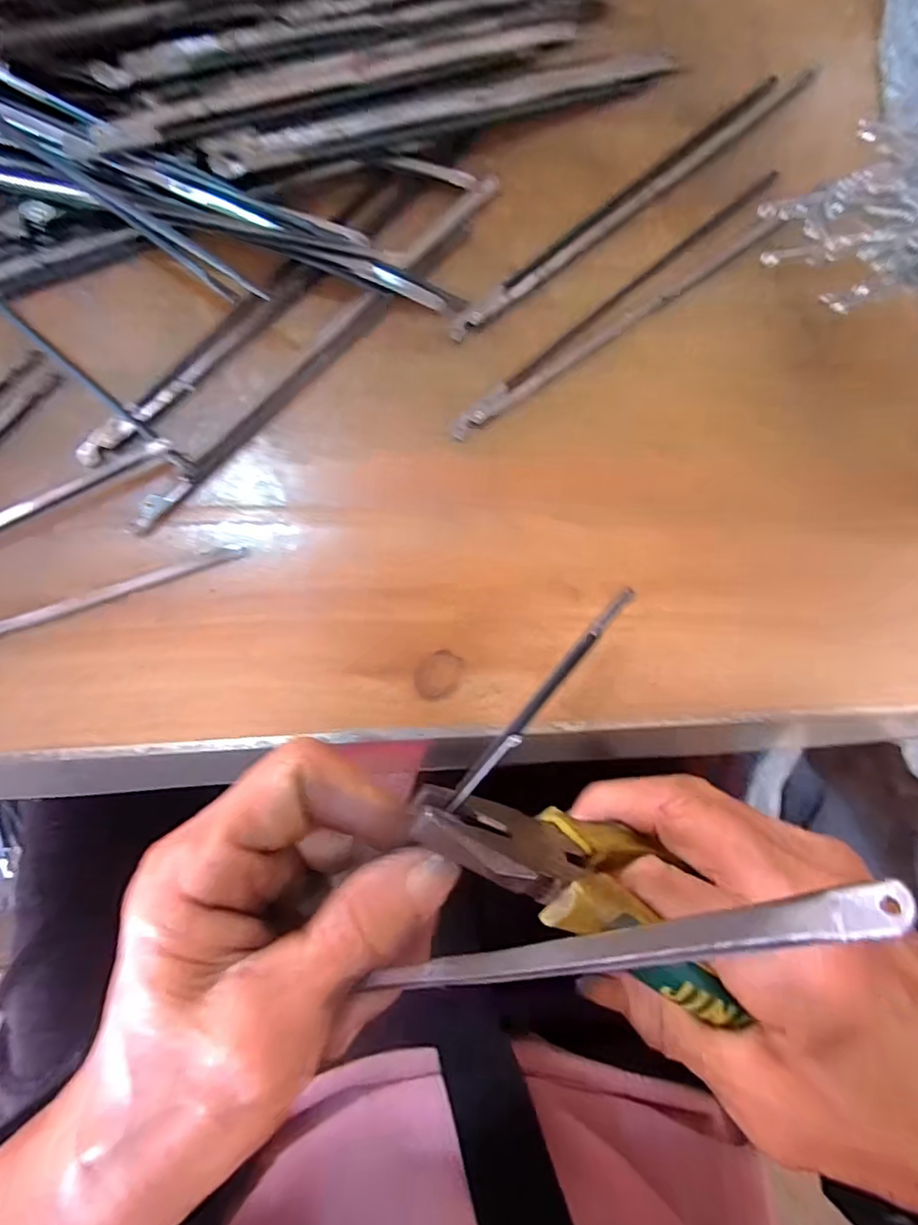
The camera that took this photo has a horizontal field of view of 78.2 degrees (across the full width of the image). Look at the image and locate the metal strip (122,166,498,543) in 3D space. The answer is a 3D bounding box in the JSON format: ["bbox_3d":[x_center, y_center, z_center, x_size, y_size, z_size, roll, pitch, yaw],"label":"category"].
[{"bbox_3d":[-0.052,-0.098,0.211,0.184,0.006,0.012,-44,96,-4],"label":"metal strip"}]

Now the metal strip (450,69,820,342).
[{"bbox_3d":[0.069,-0.165,0.223,0.181,0.004,0.015,-39,96,-4],"label":"metal strip"}]

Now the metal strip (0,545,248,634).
[{"bbox_3d":[-0.162,0.004,0.202,0.169,0.006,0.007,-19,94,-6],"label":"metal strip"}]

